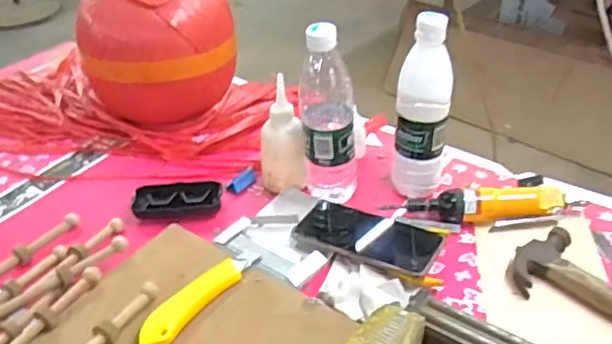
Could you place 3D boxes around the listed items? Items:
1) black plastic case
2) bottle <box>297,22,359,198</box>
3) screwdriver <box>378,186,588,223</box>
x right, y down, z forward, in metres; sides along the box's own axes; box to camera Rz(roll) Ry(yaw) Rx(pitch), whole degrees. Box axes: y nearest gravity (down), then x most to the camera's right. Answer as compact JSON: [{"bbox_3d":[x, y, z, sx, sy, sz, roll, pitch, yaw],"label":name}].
[{"bbox_3d":[-0.161,0.035,0.753,0.109,0.023,0.041,-6,36,-5],"label":"black plastic case"},{"bbox_3d":[0.026,-0.065,0.716,0.061,0.227,0.057,-2,36,0],"label":"bottle"},{"bbox_3d":[0.212,0.038,0.714,0.227,0.032,0.034,1,36,5],"label":"screwdriver"}]

